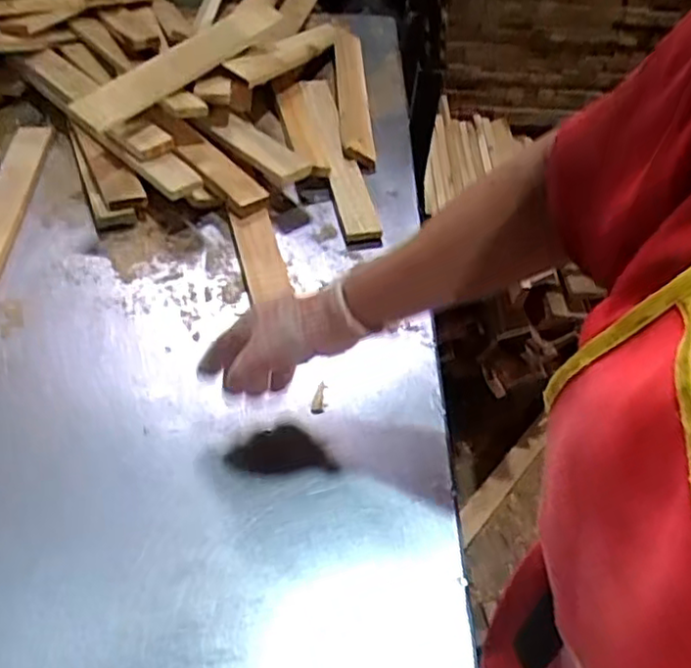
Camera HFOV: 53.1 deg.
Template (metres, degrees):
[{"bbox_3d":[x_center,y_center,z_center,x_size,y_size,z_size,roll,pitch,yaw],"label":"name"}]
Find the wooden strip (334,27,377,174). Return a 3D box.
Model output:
[{"bbox_3d":[0.013,-0.409,1.166,0.056,0.032,0.453,0,47,-3],"label":"wooden strip"}]

